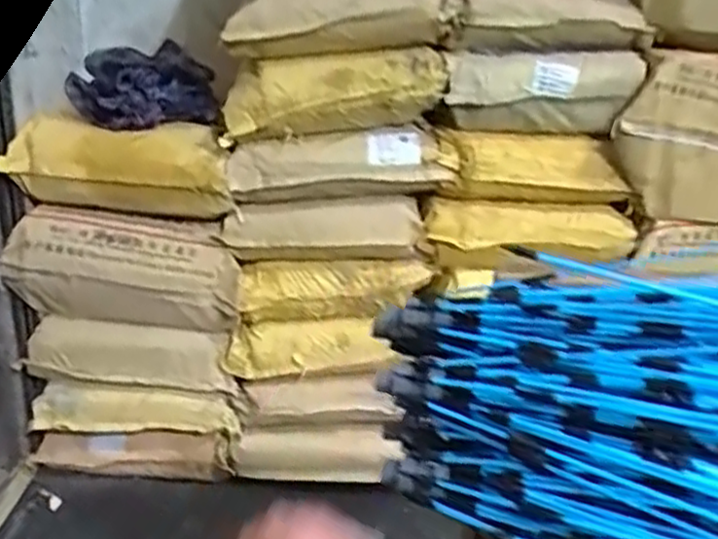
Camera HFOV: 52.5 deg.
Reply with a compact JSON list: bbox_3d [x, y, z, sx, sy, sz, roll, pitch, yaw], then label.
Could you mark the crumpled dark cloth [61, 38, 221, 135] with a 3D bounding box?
[{"bbox_3d":[-0.426,-0.366,1.458,0.293,0.138,0.153,-6,23,-22],"label":"crumpled dark cloth"}]

